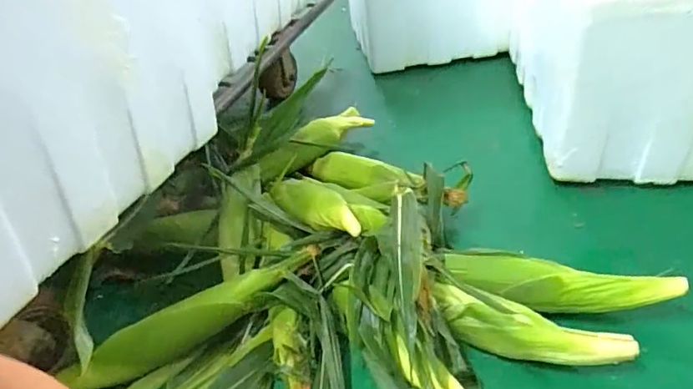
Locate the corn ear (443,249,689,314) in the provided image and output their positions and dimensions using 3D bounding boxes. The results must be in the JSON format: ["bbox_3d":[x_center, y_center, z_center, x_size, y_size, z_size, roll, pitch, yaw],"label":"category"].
[{"bbox_3d":[0.266,0.113,0.617,0.244,0.059,0.050,4,35,17],"label":"corn ear"}]

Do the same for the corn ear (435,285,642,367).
[{"bbox_3d":[0.201,0.153,0.570,0.210,0.086,0.049,8,37,23],"label":"corn ear"}]

